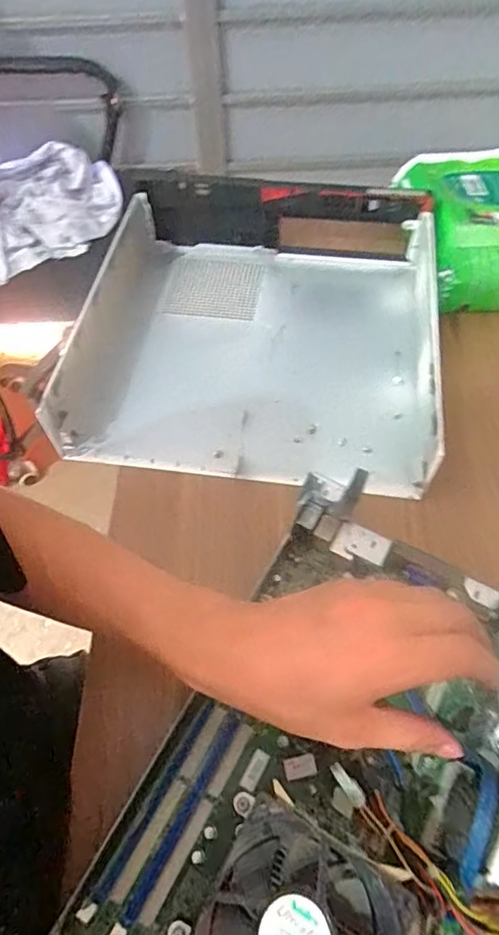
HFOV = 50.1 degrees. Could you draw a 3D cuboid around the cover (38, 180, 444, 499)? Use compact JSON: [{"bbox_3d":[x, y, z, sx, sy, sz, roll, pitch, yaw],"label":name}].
[{"bbox_3d":[0.012,-0.156,0.544,0.334,0.078,0.363,7,59,6],"label":"cover"}]

